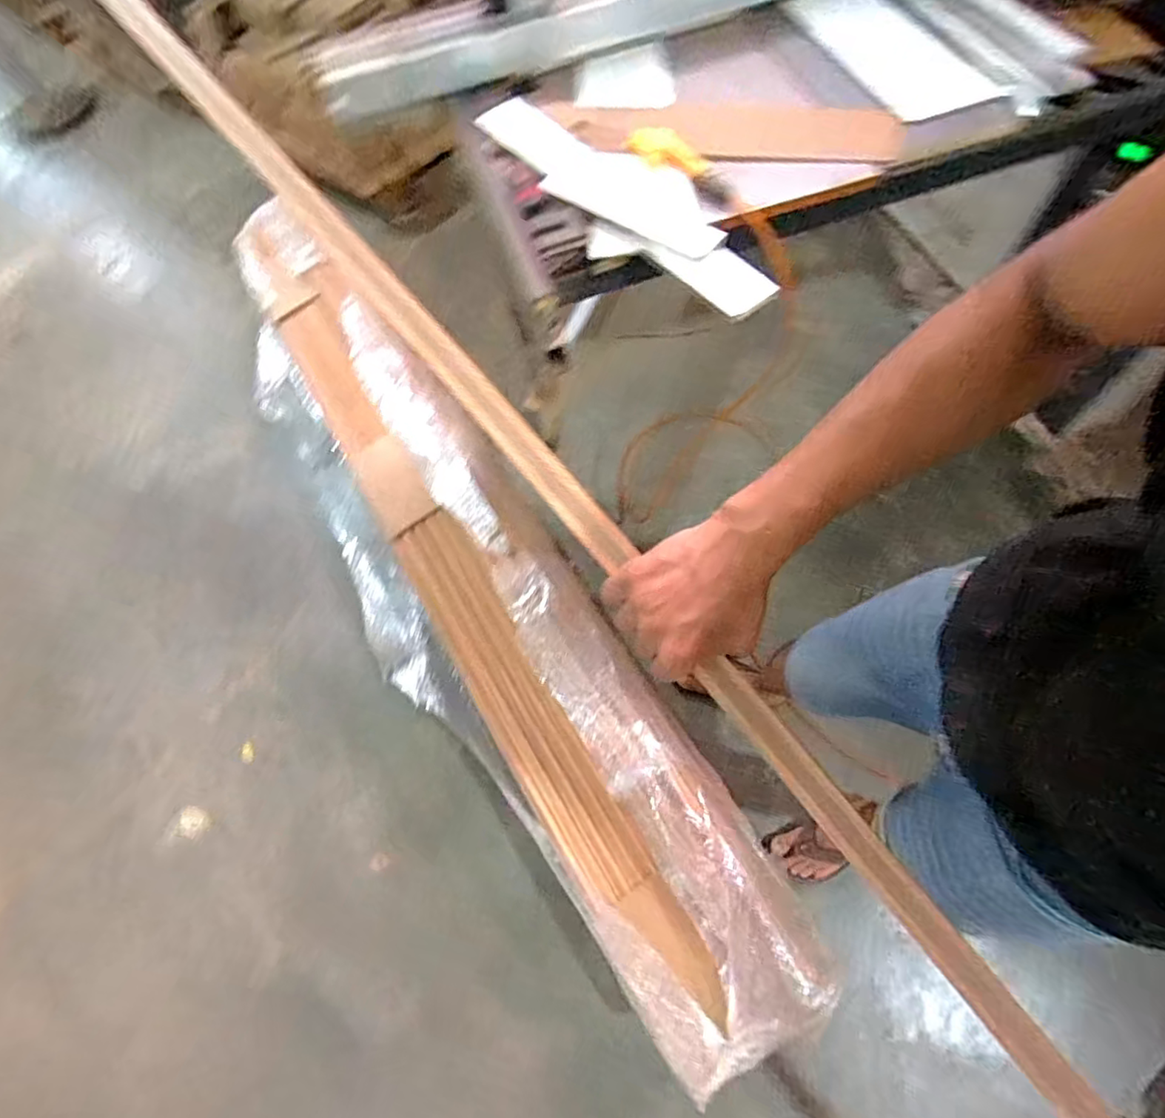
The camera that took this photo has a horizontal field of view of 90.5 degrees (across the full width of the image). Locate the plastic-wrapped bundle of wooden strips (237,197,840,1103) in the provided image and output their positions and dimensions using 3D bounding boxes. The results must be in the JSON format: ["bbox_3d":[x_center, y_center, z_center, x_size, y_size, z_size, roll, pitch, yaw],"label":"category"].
[{"bbox_3d":[-0.311,-0.039,1.286,0.411,0.233,2.089,-33,68,-14],"label":"plastic-wrapped bundle of wooden strips"}]

